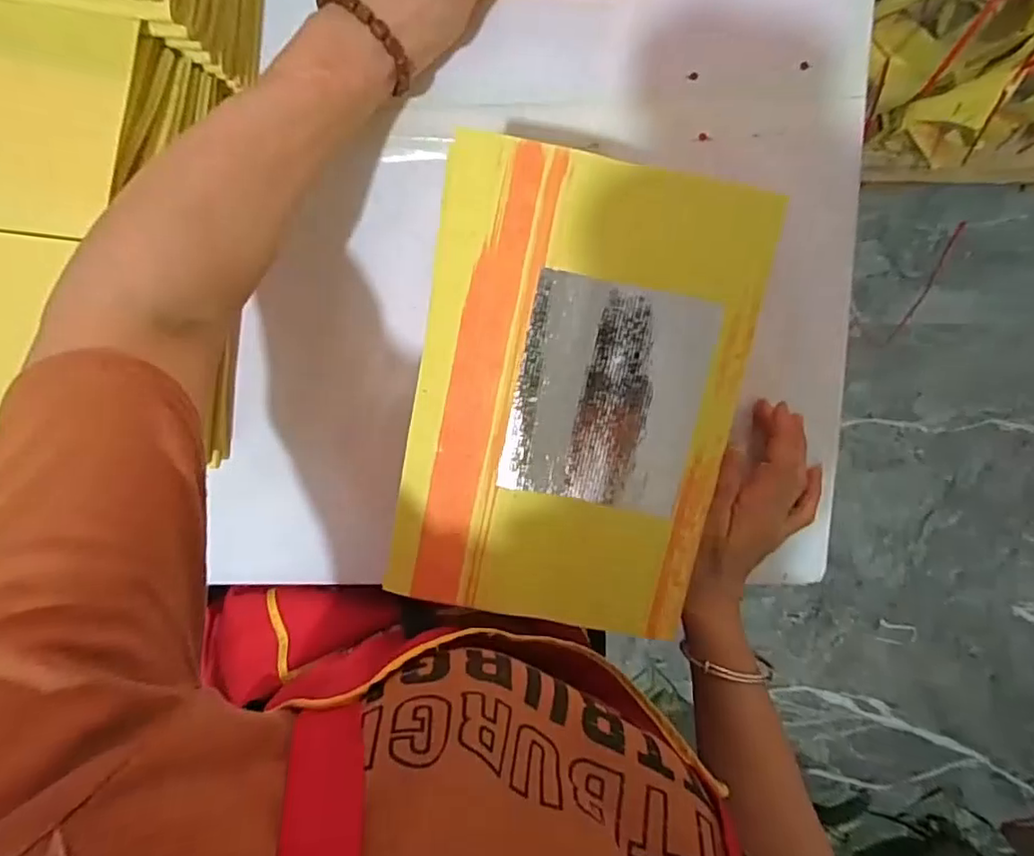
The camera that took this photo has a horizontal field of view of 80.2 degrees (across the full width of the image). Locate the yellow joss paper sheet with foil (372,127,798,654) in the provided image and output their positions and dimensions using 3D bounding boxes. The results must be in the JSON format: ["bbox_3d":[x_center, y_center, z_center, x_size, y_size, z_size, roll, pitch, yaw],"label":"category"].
[{"bbox_3d":[0.027,-0.011,0.299,0.152,0.009,0.222,10,101,-2],"label":"yellow joss paper sheet with foil"}]

